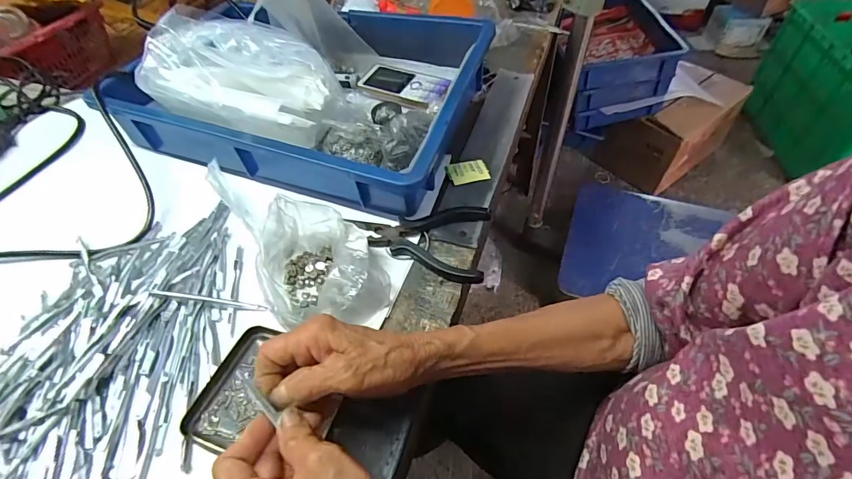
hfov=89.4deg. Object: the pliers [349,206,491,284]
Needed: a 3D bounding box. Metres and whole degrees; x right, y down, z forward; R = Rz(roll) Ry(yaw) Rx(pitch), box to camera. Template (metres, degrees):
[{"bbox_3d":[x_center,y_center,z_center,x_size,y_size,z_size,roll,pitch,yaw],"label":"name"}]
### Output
[{"bbox_3d":[-0.007,-0.001,0.424,0.129,0.022,0.079,7,50,7],"label":"pliers"}]

